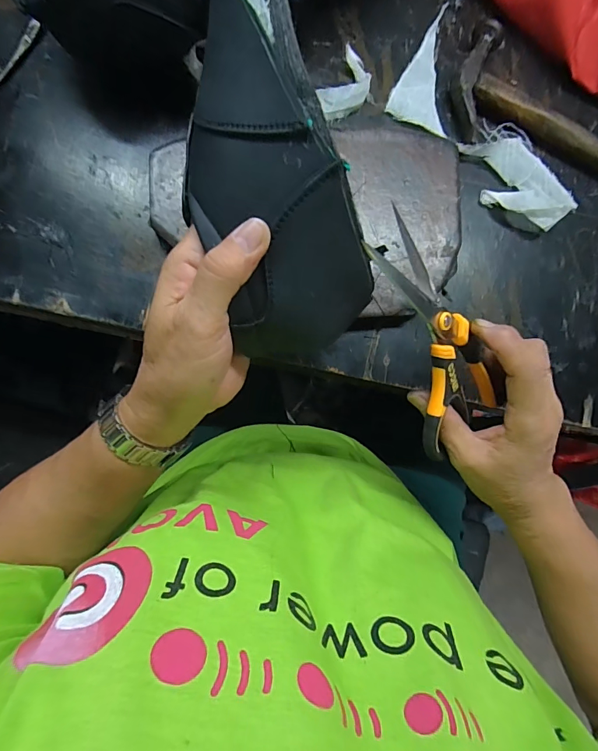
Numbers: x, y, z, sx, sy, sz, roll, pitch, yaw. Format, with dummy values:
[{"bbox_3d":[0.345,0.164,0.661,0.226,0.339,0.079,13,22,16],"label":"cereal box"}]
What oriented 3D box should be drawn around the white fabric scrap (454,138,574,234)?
[{"bbox_3d":[0.208,-0.190,0.381,0.113,0.032,0.064,34,84,-3],"label":"white fabric scrap"}]

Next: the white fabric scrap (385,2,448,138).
[{"bbox_3d":[0.117,-0.294,0.384,0.055,0.014,0.126,6,87,-5],"label":"white fabric scrap"}]

